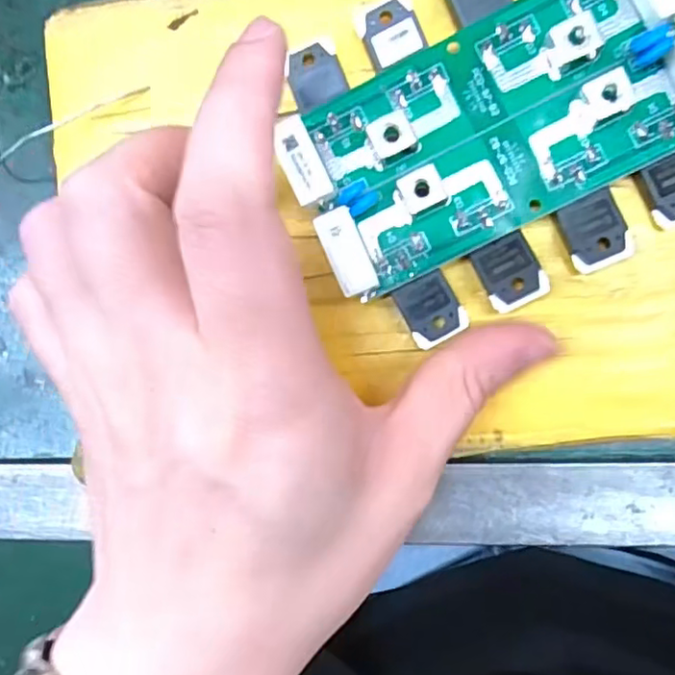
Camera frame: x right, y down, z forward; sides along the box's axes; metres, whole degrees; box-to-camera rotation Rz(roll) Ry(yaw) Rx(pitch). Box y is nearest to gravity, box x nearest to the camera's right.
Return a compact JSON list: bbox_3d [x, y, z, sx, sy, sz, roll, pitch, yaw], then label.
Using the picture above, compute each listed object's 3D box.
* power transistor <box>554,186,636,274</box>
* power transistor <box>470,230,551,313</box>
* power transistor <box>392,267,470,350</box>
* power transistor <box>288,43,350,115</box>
[{"bbox_3d":[0.068,-0.028,0.164,0.015,0.004,0.019,-24,89,5],"label":"power transistor"},{"bbox_3d":[0.047,-0.018,0.166,0.015,0.004,0.018,-25,89,5],"label":"power transistor"},{"bbox_3d":[0.026,-0.008,0.170,0.015,0.006,0.018,-27,89,5],"label":"power transistor"},{"bbox_3d":[-0.006,-0.072,0.173,0.015,0.006,0.015,-23,89,5],"label":"power transistor"}]

